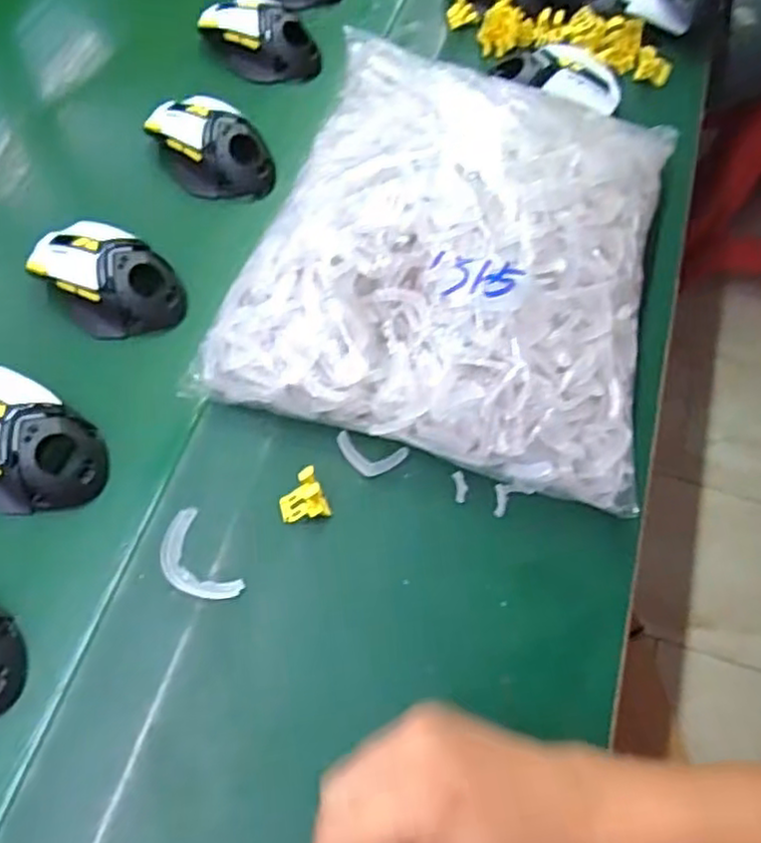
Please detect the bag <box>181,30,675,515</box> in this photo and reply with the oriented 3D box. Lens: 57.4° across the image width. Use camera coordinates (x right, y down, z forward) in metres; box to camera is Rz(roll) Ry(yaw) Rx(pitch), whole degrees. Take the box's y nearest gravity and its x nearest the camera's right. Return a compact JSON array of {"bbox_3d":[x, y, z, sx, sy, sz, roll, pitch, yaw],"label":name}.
[{"bbox_3d":[0.056,-0.129,0.491,0.270,0.083,0.312,15,64,4],"label":"bag"}]

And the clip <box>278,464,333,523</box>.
[{"bbox_3d":[-0.049,0.048,0.431,0.028,0.023,0.027,-24,67,-14],"label":"clip"}]

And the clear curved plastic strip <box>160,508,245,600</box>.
[{"bbox_3d":[-0.114,0.085,0.424,0.034,0.004,0.063,-34,70,-18],"label":"clear curved plastic strip"}]

